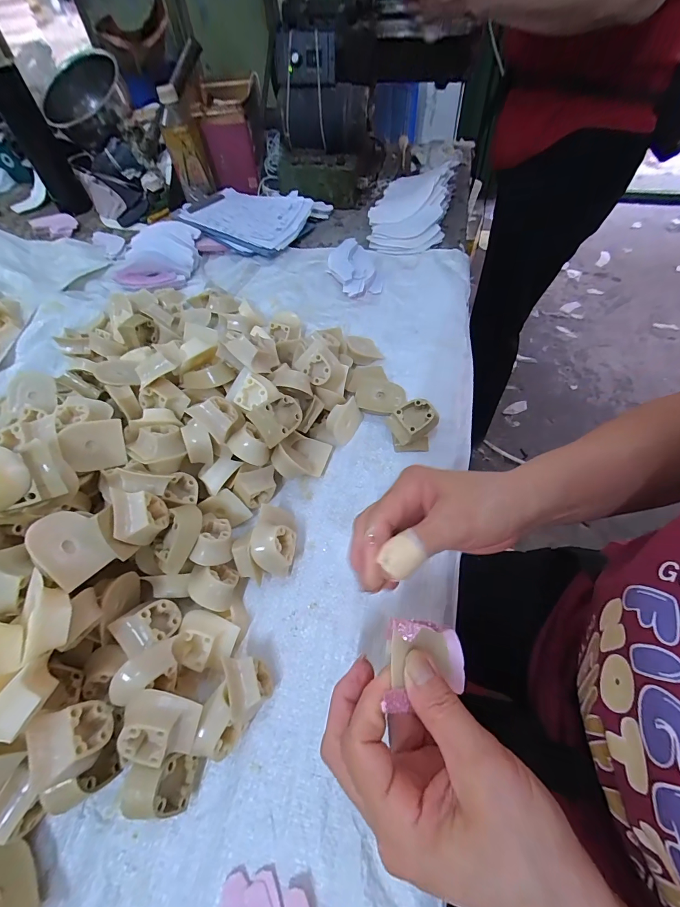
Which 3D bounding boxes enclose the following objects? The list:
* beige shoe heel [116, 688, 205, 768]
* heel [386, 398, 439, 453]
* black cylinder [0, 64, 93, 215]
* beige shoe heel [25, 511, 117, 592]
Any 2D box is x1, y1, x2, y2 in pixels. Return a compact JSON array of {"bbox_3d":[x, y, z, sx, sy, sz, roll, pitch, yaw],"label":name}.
[{"bbox_3d":[-0.115,0.177,0.237,0.042,0.033,0.039,12,57,11],"label":"beige shoe heel"},{"bbox_3d":[0.082,-0.034,0.412,0.057,0.035,0.053,-2,56,1],"label":"heel"},{"bbox_3d":[-0.562,-0.577,0.694,0.064,0.209,0.054,-29,60,-17],"label":"black cylinder"},{"bbox_3d":[-0.190,0.068,0.253,0.030,0.039,0.049,-31,92,24],"label":"beige shoe heel"}]

